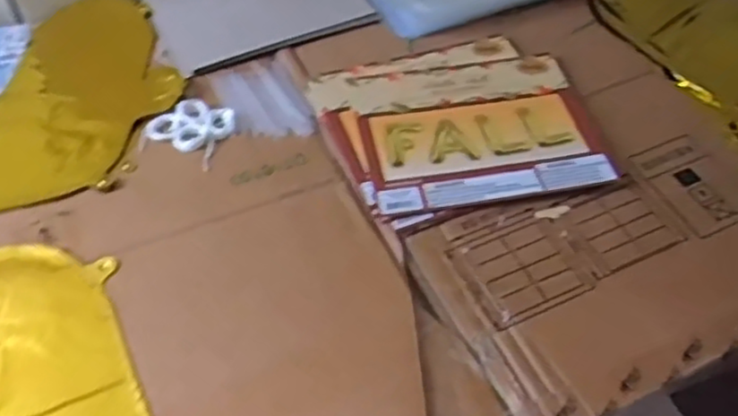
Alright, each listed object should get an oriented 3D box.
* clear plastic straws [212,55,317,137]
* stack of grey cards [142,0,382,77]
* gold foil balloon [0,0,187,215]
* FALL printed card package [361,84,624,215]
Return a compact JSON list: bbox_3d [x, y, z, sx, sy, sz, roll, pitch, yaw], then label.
[{"bbox_3d":[-0.092,-0.095,0.614,0.063,0.011,0.099,-20,54,-17],"label":"clear plastic straws"},{"bbox_3d":[-0.114,-0.207,0.706,0.196,0.018,0.170,-21,54,-17],"label":"stack of grey cards"},{"bbox_3d":[-0.365,-0.071,0.601,0.388,0.025,0.246,-20,54,-17],"label":"gold foil balloon"},{"bbox_3d":[0.100,-0.052,0.578,0.196,0.007,0.112,-8,51,-8],"label":"FALL printed card package"}]

